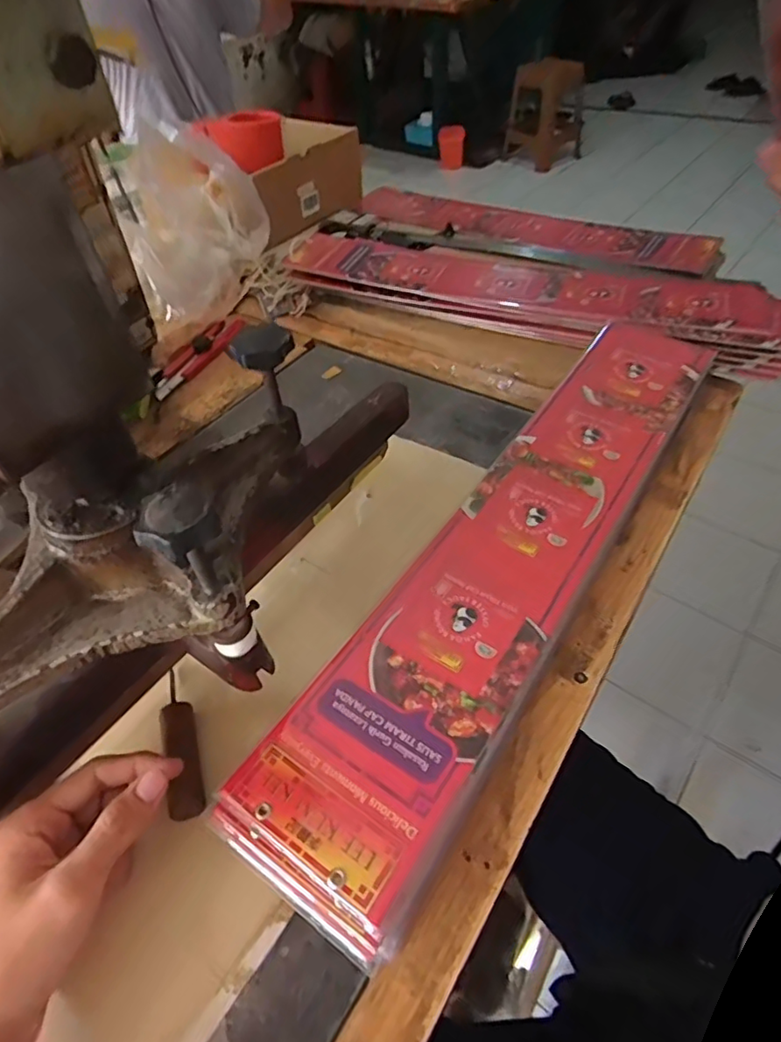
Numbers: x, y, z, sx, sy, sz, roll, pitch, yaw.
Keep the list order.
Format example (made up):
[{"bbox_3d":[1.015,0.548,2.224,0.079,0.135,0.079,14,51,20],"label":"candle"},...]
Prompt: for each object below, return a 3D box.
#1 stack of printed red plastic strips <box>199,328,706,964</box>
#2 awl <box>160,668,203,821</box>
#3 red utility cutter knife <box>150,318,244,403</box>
[{"bbox_3d":[0.112,0.007,0.441,0.109,0.035,0.567,25,54,25],"label":"stack of printed red plastic strips"},{"bbox_3d":[-0.131,0.133,0.358,0.019,0.020,0.095,-16,56,-10],"label":"awl"},{"bbox_3d":[-0.220,-0.189,0.664,0.053,0.015,0.152,13,50,16],"label":"red utility cutter knife"}]

